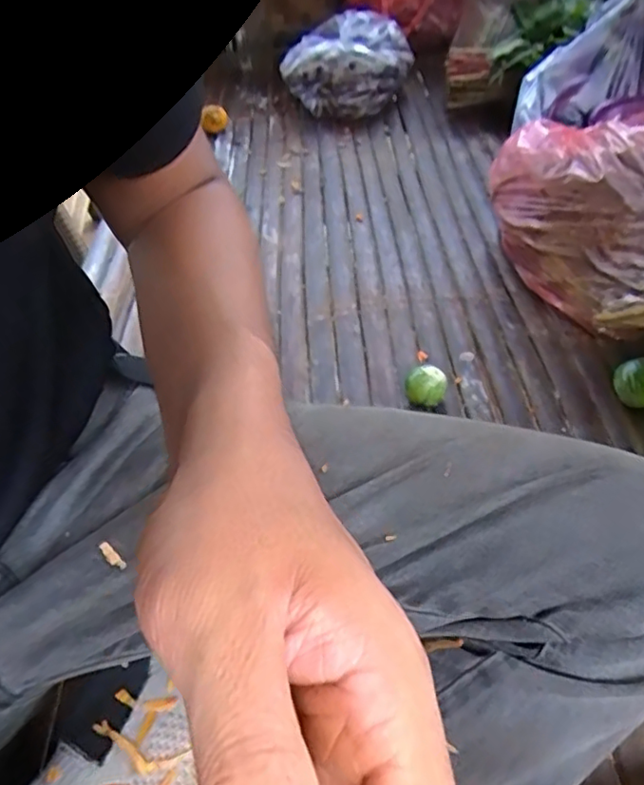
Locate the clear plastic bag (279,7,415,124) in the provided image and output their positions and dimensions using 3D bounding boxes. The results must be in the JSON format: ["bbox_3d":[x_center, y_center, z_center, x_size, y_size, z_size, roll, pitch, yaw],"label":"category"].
[{"bbox_3d":[0.043,-0.582,1.050,0.231,0.122,0.170,-2,45,5],"label":"clear plastic bag"}]

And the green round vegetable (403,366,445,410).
[{"bbox_3d":[0.096,0.000,0.549,0.037,0.035,0.035,-3,45,3],"label":"green round vegetable"}]

